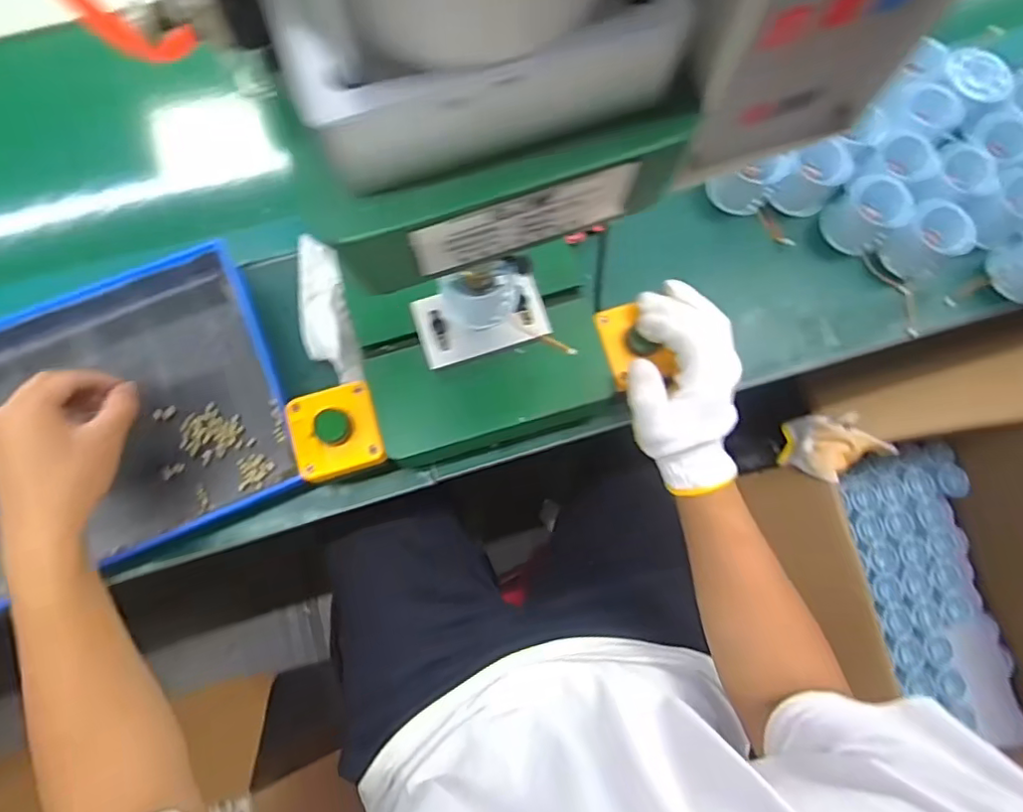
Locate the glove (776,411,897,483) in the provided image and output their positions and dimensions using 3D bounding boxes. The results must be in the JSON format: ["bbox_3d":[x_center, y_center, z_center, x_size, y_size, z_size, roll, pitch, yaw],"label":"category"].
[{"bbox_3d":[0.472,0.071,0.828,0.139,0.080,0.098,27,78,5],"label":"glove"}]

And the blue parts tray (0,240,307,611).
[{"bbox_3d":[-0.361,0.011,0.496,0.319,0.041,0.253,-23,78,-6],"label":"blue parts tray"}]

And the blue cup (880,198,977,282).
[{"bbox_3d":[0.396,-0.156,0.546,0.061,0.057,0.056,0,77,-1],"label":"blue cup"}]

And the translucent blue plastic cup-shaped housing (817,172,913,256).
[{"bbox_3d":[0.333,-0.181,0.542,0.058,0.049,0.050,42,79,8],"label":"translucent blue plastic cup-shaped housing"}]

